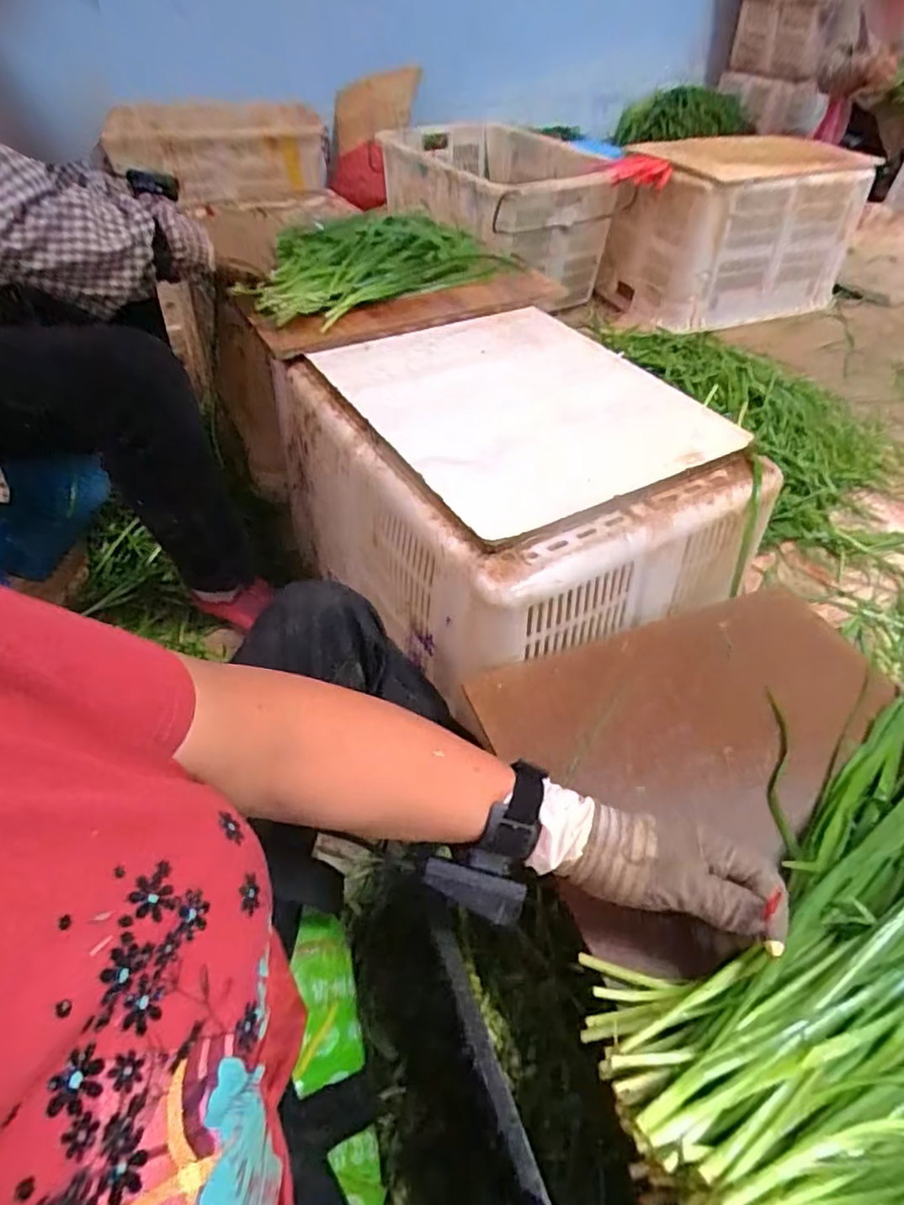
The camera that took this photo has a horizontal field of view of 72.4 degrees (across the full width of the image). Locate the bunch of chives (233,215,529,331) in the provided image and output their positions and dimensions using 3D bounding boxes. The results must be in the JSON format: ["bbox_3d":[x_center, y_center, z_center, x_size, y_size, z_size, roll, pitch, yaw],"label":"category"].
[{"bbox_3d":[-0.132,-0.547,0.975,0.408,0.062,0.271,-27,53,-25],"label":"bunch of chives"}]

